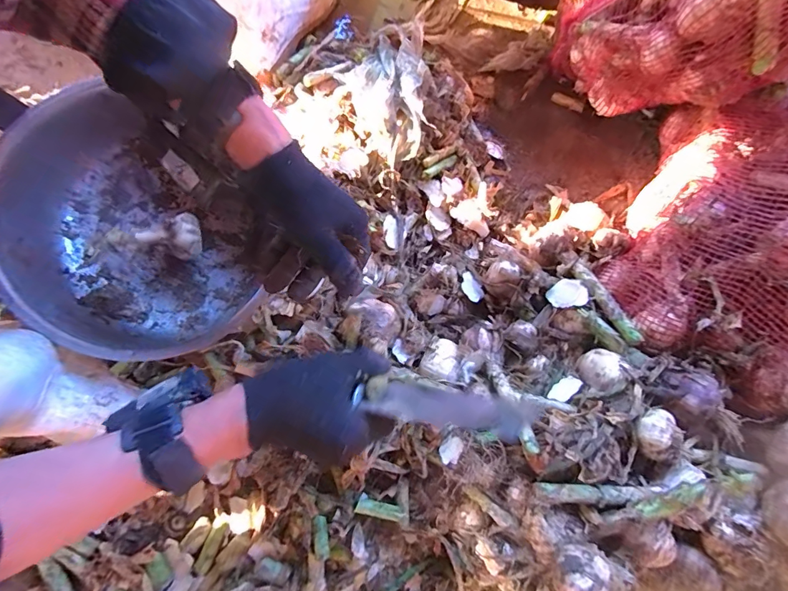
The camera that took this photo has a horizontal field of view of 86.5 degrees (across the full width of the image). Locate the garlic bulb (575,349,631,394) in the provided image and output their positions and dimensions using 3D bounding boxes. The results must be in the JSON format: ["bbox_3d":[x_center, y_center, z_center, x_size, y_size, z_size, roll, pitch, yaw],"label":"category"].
[{"bbox_3d":[0.203,0.073,0.409,0.033,0.039,0.043,32,75,6],"label":"garlic bulb"}]

